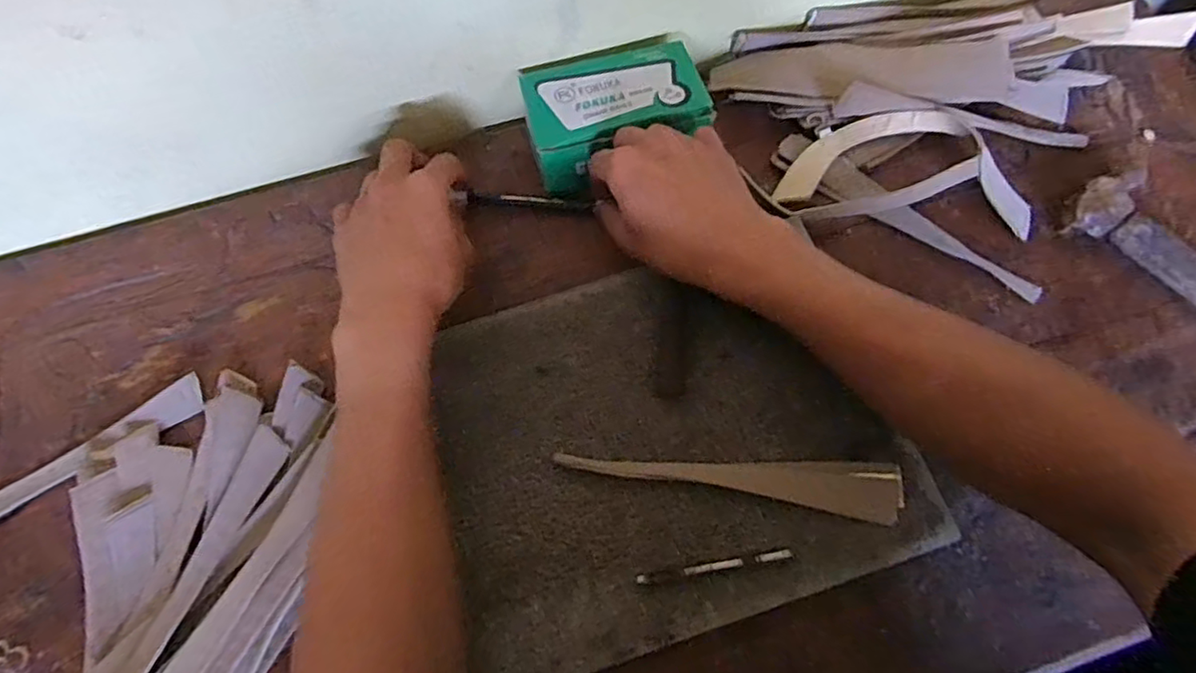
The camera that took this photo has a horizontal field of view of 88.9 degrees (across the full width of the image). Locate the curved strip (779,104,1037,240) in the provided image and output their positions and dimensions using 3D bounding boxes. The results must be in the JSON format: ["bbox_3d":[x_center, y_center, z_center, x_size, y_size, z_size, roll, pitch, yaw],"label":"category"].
[{"bbox_3d":[0.220,-0.120,0.423,0.171,0.029,0.079,15,72,5],"label":"curved strip"}]

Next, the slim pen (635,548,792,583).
[{"bbox_3d":[0.064,0.128,0.338,0.085,0.007,0.005,-9,72,-3],"label":"slim pen"}]

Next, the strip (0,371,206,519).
[{"bbox_3d":[-0.326,0.081,0.368,0.178,0.008,0.026,-34,75,-11],"label":"strip"}]

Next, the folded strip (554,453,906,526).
[{"bbox_3d":[0.078,0.079,0.353,0.193,0.014,0.031,8,72,2],"label":"folded strip"}]

